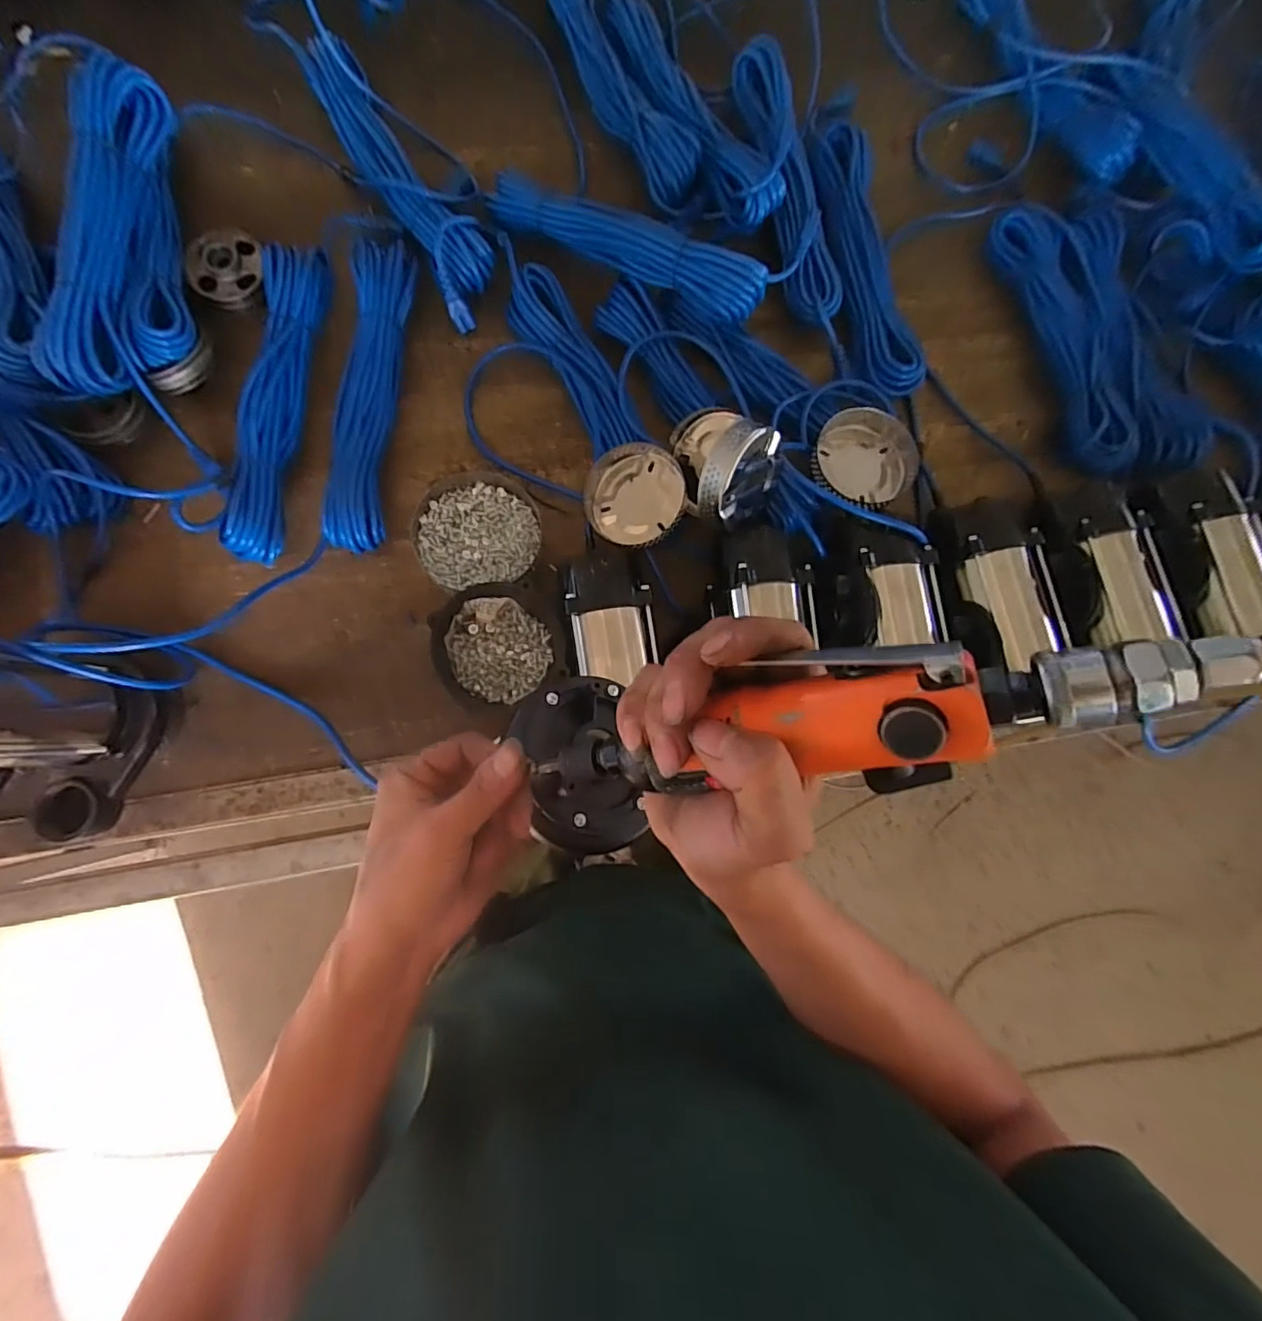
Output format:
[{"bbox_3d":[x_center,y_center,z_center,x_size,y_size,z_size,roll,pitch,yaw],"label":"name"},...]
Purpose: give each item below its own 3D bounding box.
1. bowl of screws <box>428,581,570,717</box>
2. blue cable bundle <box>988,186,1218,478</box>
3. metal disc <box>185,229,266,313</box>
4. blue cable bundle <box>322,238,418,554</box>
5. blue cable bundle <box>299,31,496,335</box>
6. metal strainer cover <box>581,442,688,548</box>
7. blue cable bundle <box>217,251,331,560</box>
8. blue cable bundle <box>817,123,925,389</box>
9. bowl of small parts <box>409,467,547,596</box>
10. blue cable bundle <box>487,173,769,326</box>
[{"bbox_3d":[-0.134,-0.012,0.586,0.125,0.076,0.118,1,83,-4],"label":"bowl of screws"},{"bbox_3d":[0.569,-0.400,0.682,0.170,0.037,0.361,-12,84,-6],"label":"blue cable bundle"},{"bbox_3d":[-0.454,-0.440,0.630,0.083,0.028,0.086,1,83,-4],"label":"metal disc"},{"bbox_3d":[-0.285,-0.287,0.610,0.069,0.043,0.347,4,83,-4],"label":"blue cable bundle"},{"bbox_3d":[-0.259,-0.557,0.632,0.085,0.037,0.368,-31,86,-7],"label":"blue cable bundle"},{"bbox_3d":[0.004,-0.174,0.591,0.108,0.022,0.105,13,95,16],"label":"metal strainer cover"},{"bbox_3d":[-0.383,-0.279,0.598,0.062,0.039,0.349,7,82,-3],"label":"blue cable bundle"},{"bbox_3d":[0.277,-0.476,0.672,0.092,0.036,0.346,-10,84,-5],"label":"blue cable bundle"},{"bbox_3d":[-0.164,-0.144,0.614,0.127,0.039,0.133,1,83,-4],"label":"bowl of small parts"},{"bbox_3d":[-0.012,-0.454,0.605,0.331,0.063,0.064,30,82,0],"label":"blue cable bundle"}]

